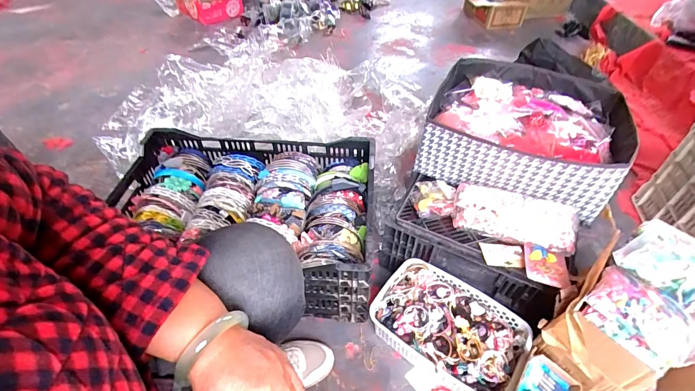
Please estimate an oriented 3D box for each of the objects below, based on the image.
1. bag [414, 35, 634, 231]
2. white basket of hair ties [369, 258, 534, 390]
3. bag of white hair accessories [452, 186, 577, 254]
[{"bbox_3d":[0.416,-0.158,0.842,0.403,0.159,0.373,21,50,18],"label":"bag"},{"bbox_3d":[0.213,0.280,0.747,0.294,0.108,0.206,29,53,25],"label":"white basket of hair ties"},{"bbox_3d":[0.343,0.046,0.723,0.233,0.064,0.091,17,48,15],"label":"bag of white hair accessories"}]

